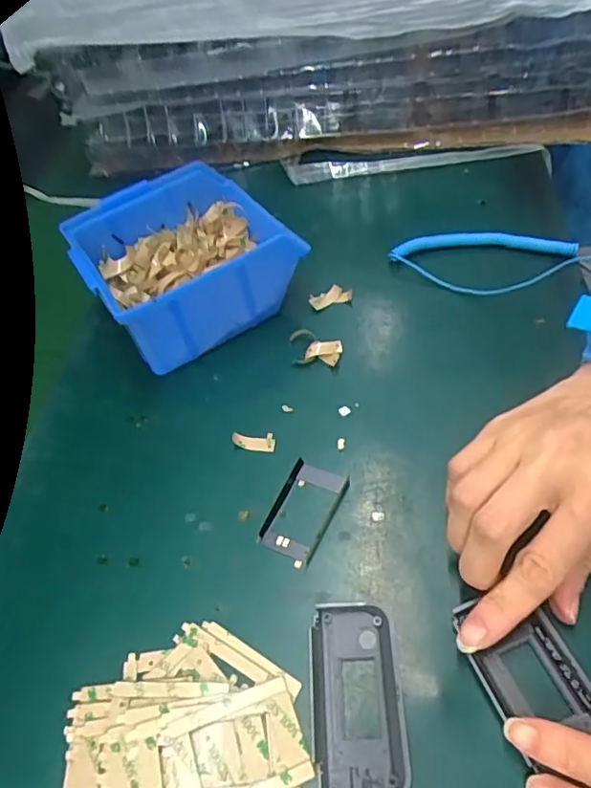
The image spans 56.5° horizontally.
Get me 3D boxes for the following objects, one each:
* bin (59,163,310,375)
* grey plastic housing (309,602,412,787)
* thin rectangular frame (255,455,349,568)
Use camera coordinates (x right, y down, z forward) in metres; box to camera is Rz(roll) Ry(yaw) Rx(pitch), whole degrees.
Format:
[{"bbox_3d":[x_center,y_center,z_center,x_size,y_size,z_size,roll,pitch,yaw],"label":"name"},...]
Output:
[{"bbox_3d":[-0.077,-0.095,0.390,0.133,0.063,0.128,-29,54,-13],"label":"bin"},{"bbox_3d":[0.026,0.130,0.236,0.039,0.009,0.075,-7,51,7],"label":"grey plastic housing"},{"bbox_3d":[0.004,0.062,0.295,0.033,0.004,0.055,18,58,24],"label":"thin rectangular frame"}]

